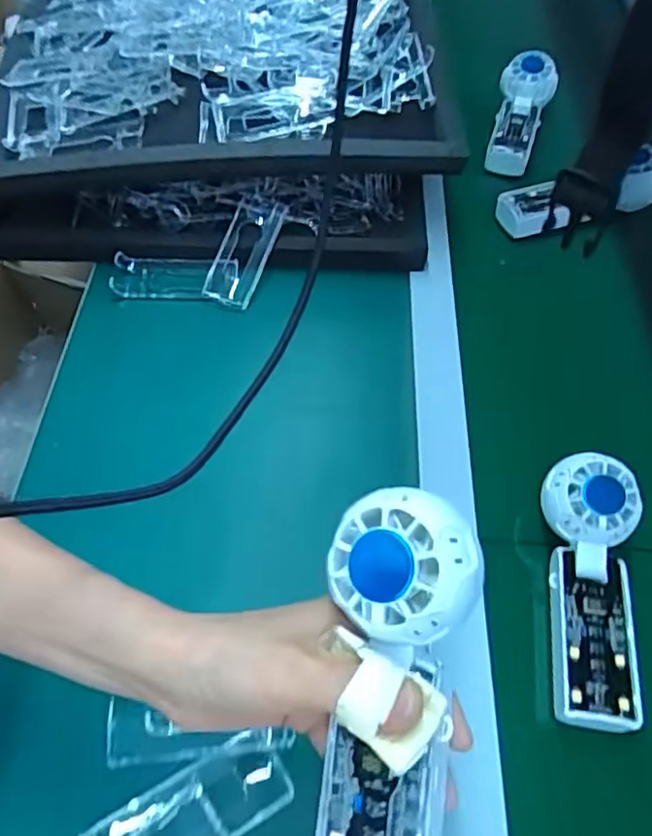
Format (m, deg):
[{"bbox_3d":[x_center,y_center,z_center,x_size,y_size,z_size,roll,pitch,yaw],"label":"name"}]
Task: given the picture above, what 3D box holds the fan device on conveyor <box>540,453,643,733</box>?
[{"bbox_3d":[0.171,0.107,0.400,0.054,0.033,0.165,7,70,2],"label":"fan device on conveyor"}]

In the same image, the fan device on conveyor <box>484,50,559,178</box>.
[{"bbox_3d":[0.210,-0.329,0.676,0.056,0.029,0.140,17,77,8],"label":"fan device on conveyor"}]

